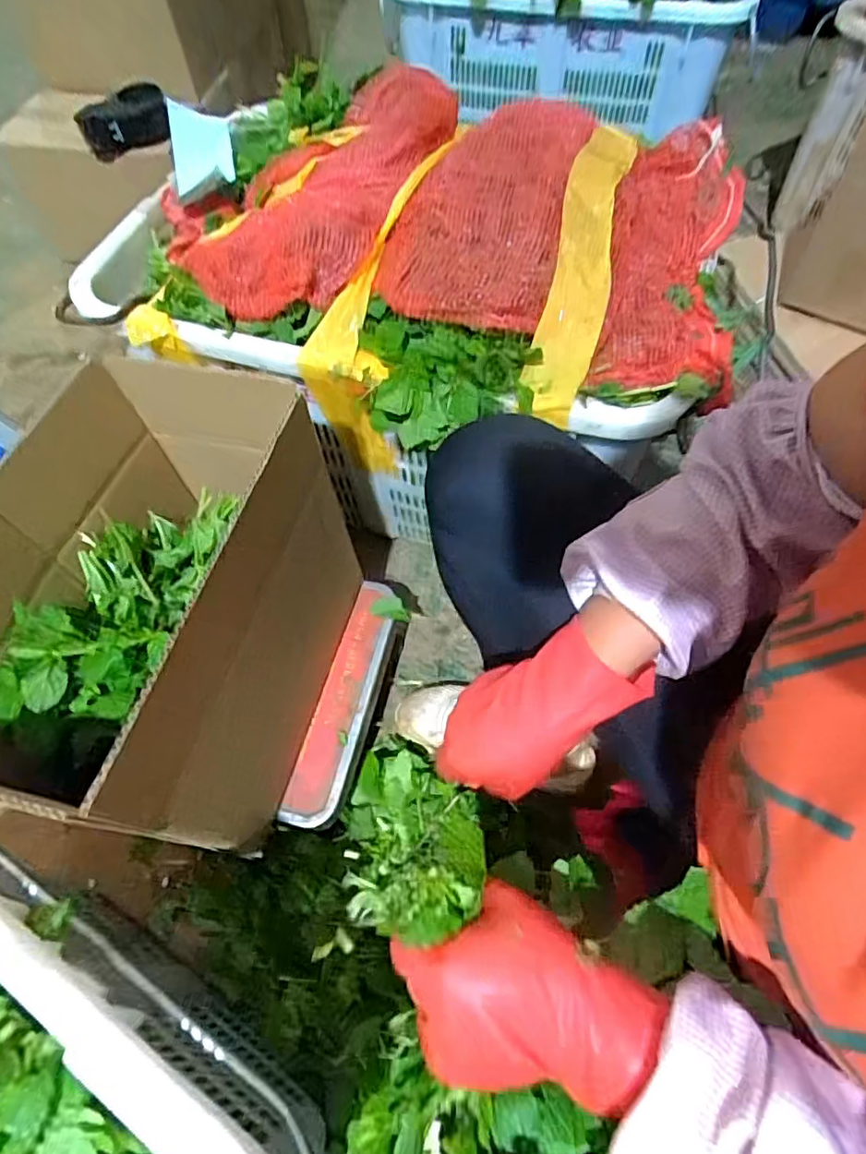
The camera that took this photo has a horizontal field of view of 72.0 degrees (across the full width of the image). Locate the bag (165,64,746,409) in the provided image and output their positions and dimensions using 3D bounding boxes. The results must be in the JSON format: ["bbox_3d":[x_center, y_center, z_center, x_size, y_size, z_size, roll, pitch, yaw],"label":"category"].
[{"bbox_3d":[0.015,-0.407,0.638,0.603,0.067,0.410,14,61,9],"label":"bag"}]

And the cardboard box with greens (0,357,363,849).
[{"bbox_3d":[-0.238,0.043,0.551,0.216,0.306,0.334,16,61,10],"label":"cardboard box with greens"}]

